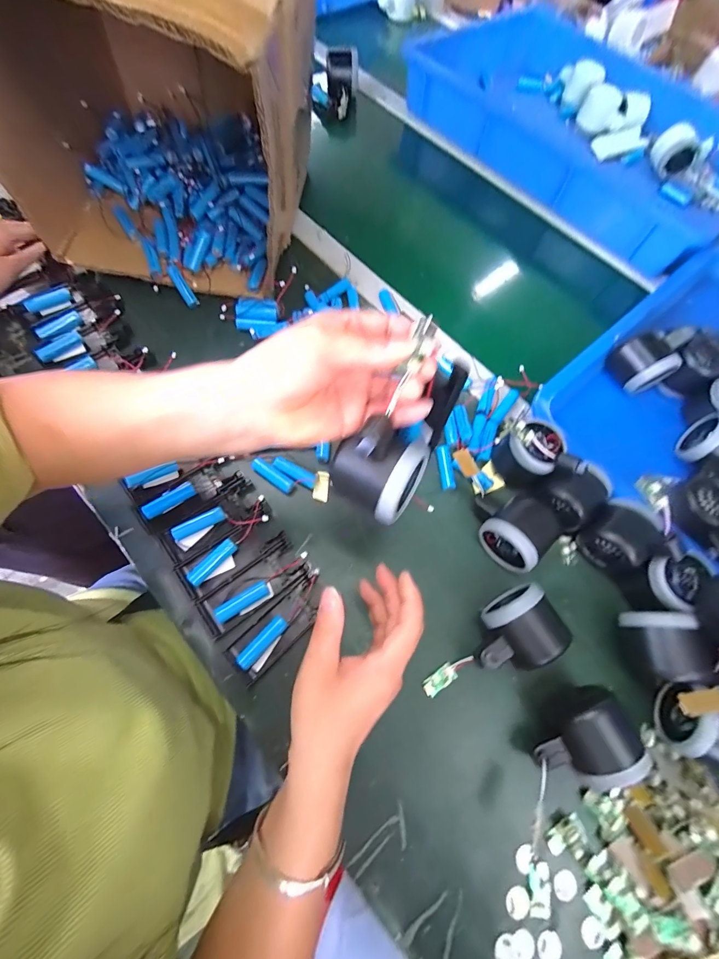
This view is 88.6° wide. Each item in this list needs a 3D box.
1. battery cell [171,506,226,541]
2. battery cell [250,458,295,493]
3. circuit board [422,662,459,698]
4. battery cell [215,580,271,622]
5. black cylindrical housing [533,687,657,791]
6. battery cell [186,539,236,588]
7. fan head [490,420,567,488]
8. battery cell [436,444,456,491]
[{"bbox_3d":[-0.158,0.043,0.362,0.050,0.011,0.013,-28,73,-14],"label":"battery cell"},{"bbox_3d":[-0.094,-0.004,0.395,0.049,0.015,0.013,33,70,9],"label":"battery cell"},{"bbox_3d":[0.073,0.183,0.335,0.033,0.006,0.015,-30,74,-14],"label":"circuit board"},{"bbox_3d":[-0.107,0.112,0.338,0.049,0.015,0.014,-31,74,-15],"label":"battery cell"},{"bbox_3d":[0.181,0.213,0.300,0.078,0.048,0.055,-24,72,-13],"label":"black cylindrical housing"},{"bbox_3d":[-0.138,0.078,0.347,0.015,0.013,0.050,40,71,11],"label":"battery cell"},{"bbox_3d":[0.183,-0.028,0.391,0.058,0.051,0.052,-24,72,-12],"label":"fan head"},{"bbox_3d":[0.094,-0.014,0.405,0.017,0.011,0.048,-6,69,-6],"label":"battery cell"}]

